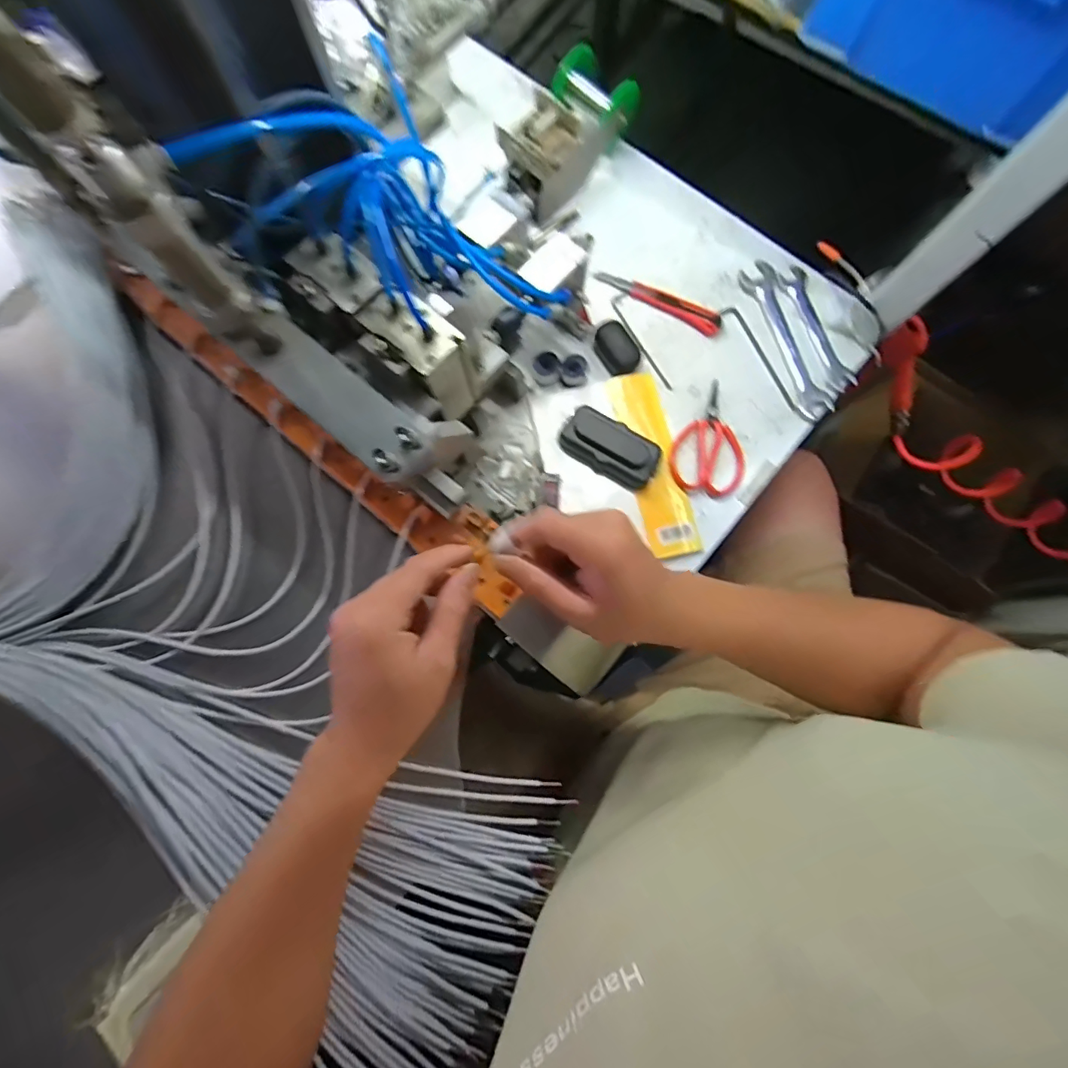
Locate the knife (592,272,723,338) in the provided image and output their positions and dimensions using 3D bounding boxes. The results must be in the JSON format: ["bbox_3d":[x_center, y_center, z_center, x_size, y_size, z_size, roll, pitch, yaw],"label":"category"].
[{"bbox_3d":[0.142,-0.270,0.558,0.153,0.012,0.024,29,79,5],"label":"knife"}]

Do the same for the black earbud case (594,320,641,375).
[{"bbox_3d":[0.092,-0.207,0.542,0.036,0.021,0.059,-30,80,-6],"label":"black earbud case"}]

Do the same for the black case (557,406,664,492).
[{"bbox_3d":[0.081,-0.092,0.514,0.102,0.024,0.051,31,80,6],"label":"black case"}]

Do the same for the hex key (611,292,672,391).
[{"bbox_3d":[0.122,-0.219,0.557,0.021,0.008,0.130,-21,79,-5],"label":"hex key"}]

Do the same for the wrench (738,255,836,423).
[{"bbox_3d":[0.289,-0.224,0.556,0.040,0.011,0.196,-19,79,-4],"label":"wrench"}]

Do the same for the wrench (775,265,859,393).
[{"bbox_3d":[0.323,-0.236,0.559,0.030,0.010,0.160,-17,79,-4],"label":"wrench"}]

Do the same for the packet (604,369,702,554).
[{"bbox_3d":[0.128,-0.077,0.524,0.054,0.012,0.204,-12,78,-3],"label":"packet"}]

